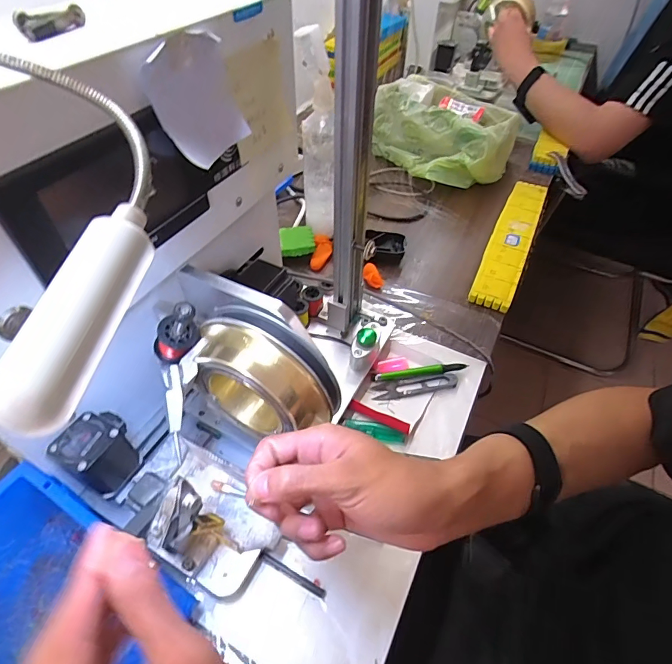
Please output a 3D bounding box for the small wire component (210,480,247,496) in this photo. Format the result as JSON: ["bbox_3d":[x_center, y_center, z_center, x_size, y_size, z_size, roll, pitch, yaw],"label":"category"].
[{"bbox_3d":[-0.098,0.143,0.379,0.032,0.006,0.009,22,48,-14],"label":"small wire component"}]

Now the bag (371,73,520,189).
[{"bbox_3d":[0.201,-0.379,0.808,0.187,0.117,0.250,-28,56,-23],"label":"bag"}]

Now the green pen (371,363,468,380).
[{"bbox_3d":[0.101,0.047,0.505,0.113,0.012,0.014,-4,49,-5],"label":"green pen"}]

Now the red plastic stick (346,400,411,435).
[{"bbox_3d":[0.047,0.092,0.460,0.074,0.017,0.009,20,50,27],"label":"red plastic stick"}]

